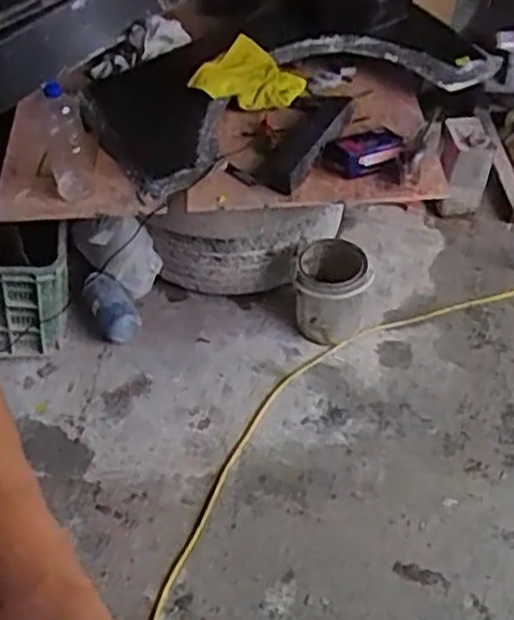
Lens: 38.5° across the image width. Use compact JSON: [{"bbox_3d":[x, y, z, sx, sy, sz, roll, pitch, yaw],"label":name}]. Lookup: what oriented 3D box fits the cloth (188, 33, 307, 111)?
[{"bbox_3d":[-0.016,-0.571,1.829,0.221,0.082,0.228,19,52,15],"label":"cloth"}]

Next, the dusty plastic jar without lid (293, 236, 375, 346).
[{"bbox_3d":[0.177,-0.044,1.757,0.173,0.184,0.178,-1,51,1],"label":"dusty plastic jar without lid"}]

